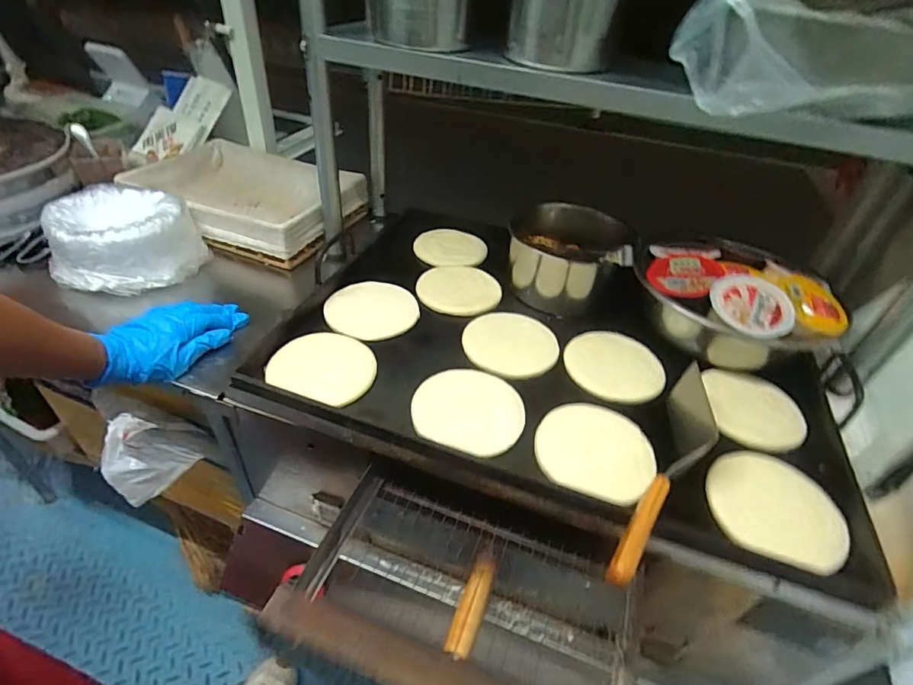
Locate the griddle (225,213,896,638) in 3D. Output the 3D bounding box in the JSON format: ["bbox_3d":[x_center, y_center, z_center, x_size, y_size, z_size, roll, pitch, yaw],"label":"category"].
[{"bbox_3d":[0.127,-0.009,0.648,0.678,0.047,0.508,16,41,13],"label":"griddle"}]

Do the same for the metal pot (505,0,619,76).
[{"bbox_3d":[0.128,-0.386,0.574,0.125,0.089,0.125,3,40,-2],"label":"metal pot"}]

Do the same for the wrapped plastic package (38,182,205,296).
[{"bbox_3d":[-0.512,-0.170,0.742,0.192,0.088,0.227,-18,45,-25],"label":"wrapped plastic package"}]

